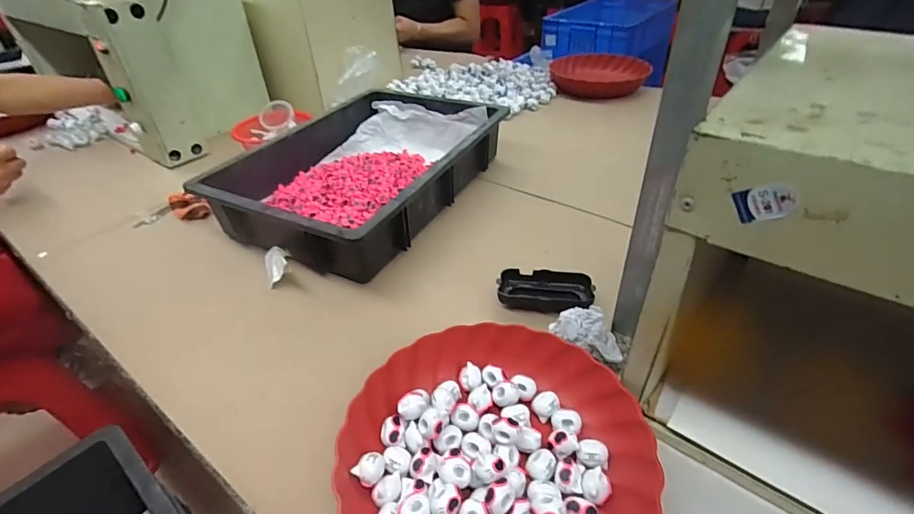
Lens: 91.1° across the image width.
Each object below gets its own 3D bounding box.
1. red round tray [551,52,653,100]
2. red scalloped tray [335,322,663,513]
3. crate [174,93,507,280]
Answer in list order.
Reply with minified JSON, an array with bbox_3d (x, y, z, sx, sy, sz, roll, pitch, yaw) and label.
[{"bbox_3d":[0.354,-0.462,1.149,0.235,0.053,0.276,10,36,16],"label":"red round tray"},{"bbox_3d":[0.029,0.162,0.372,0.240,0.059,0.224,6,36,12],"label":"red scalloped tray"},{"bbox_3d":[-0.144,-0.142,0.730,0.306,0.100,0.452,15,38,23],"label":"crate"}]

